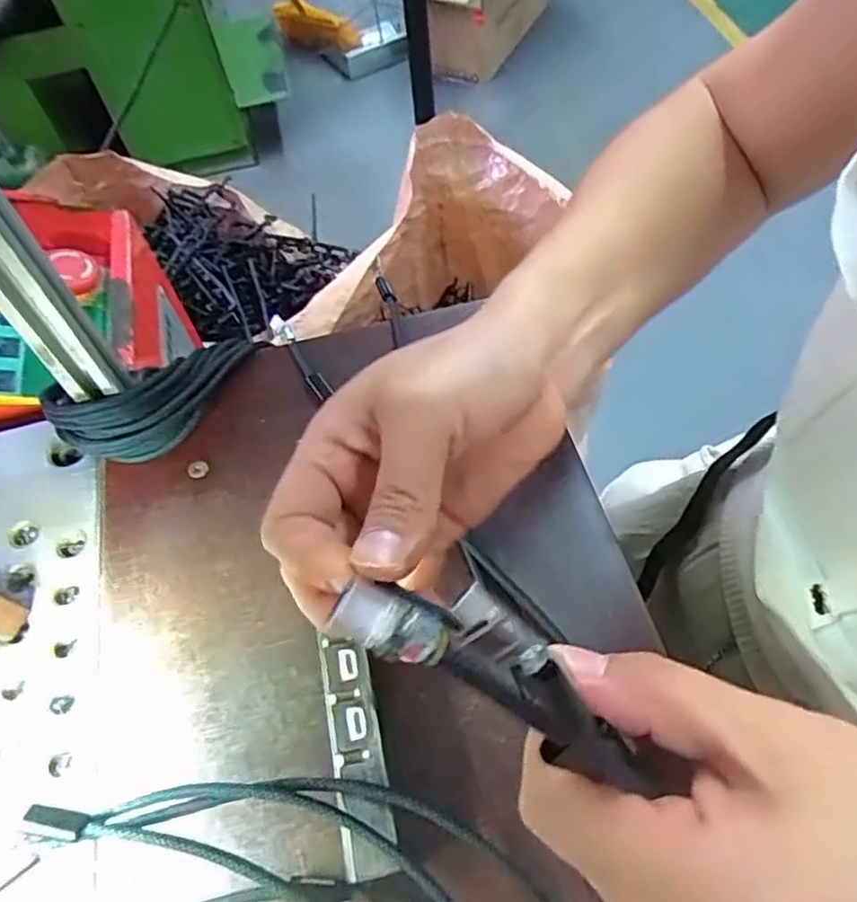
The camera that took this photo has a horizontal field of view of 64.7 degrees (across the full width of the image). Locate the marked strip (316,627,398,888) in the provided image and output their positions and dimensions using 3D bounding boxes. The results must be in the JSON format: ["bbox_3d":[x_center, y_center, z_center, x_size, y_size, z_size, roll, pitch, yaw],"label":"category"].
[{"bbox_3d":[-0.026,0.111,0.253,0.018,0.024,0.082,-11,58,-2],"label":"marked strip"}]

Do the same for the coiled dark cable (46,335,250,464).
[{"bbox_3d":[-0.130,-0.033,0.333,0.036,0.048,0.099,38,69,24],"label":"coiled dark cable"}]

